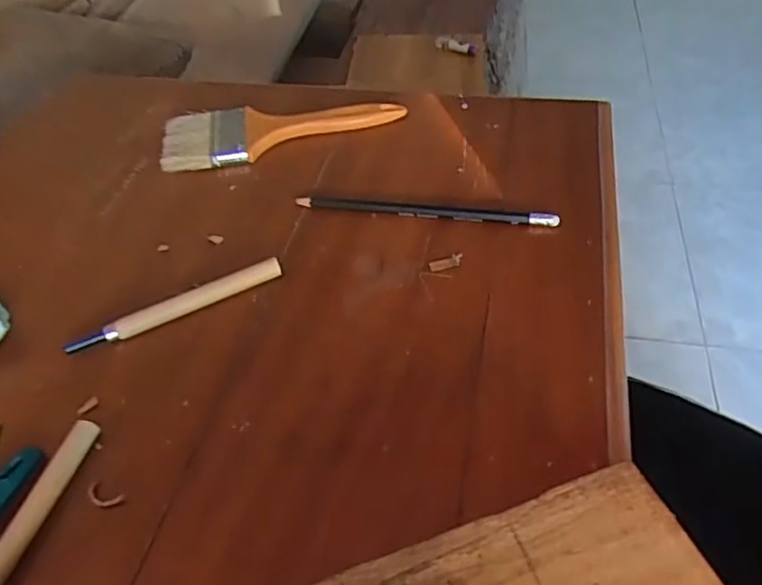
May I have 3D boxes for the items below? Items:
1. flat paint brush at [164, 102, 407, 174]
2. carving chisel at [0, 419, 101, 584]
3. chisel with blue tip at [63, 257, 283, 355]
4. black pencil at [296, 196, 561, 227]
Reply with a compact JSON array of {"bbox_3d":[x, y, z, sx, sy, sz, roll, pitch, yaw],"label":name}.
[{"bbox_3d":[-0.078,-0.133,0.489,0.187,0.014,0.067,-11,46,-5],"label":"flat paint brush"},{"bbox_3d":[-0.165,0.114,0.274,0.012,0.009,0.125,8,47,13],"label":"carving chisel"},{"bbox_3d":[-0.122,0.008,0.368,0.128,0.011,0.012,-23,48,-16],"label":"chisel with blue tip"},{"bbox_3d":[0.028,-0.055,0.409,0.173,0.008,0.009,7,47,13],"label":"black pencil"}]

